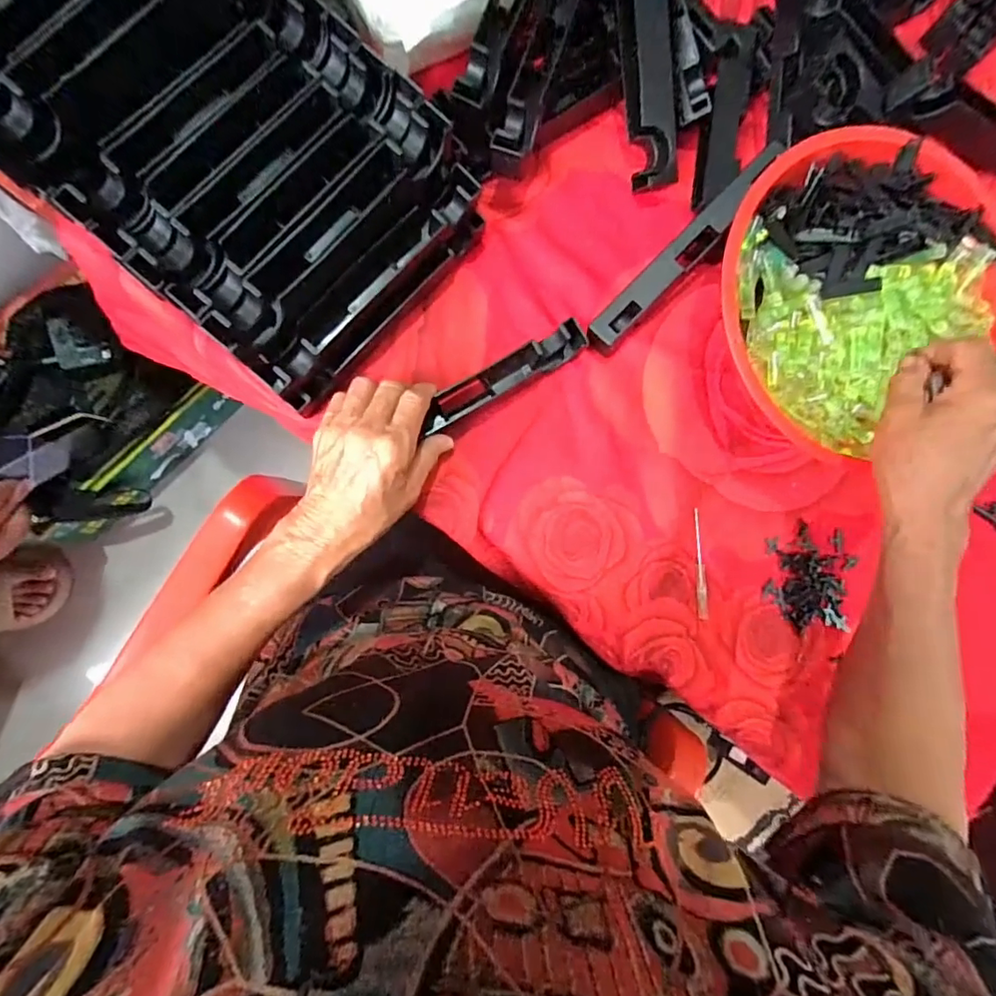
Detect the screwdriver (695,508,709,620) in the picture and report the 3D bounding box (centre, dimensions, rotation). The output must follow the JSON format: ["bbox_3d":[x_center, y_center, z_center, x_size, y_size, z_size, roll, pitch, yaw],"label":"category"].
[{"bbox_3d":[0.167,0.055,0.442,0.009,0.004,0.089,-2,87,-9],"label":"screwdriver"}]

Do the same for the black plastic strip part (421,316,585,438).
[{"bbox_3d":[0.004,-0.092,0.403,0.131,0.028,0.024,-30,92,-6],"label":"black plastic strip part"}]

